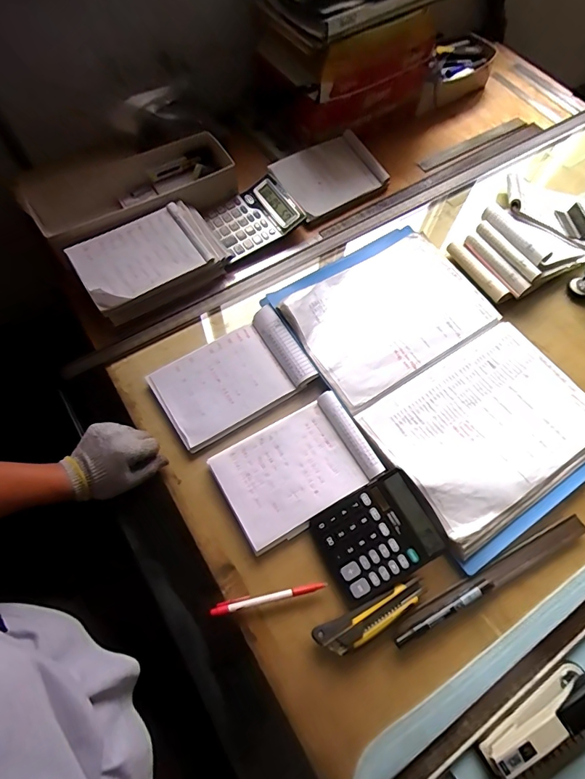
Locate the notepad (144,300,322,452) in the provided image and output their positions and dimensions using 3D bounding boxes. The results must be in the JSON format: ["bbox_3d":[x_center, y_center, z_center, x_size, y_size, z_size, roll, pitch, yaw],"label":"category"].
[{"bbox_3d":[-0.091,-0.020,0.620,0.212,0.031,0.140,-29,70,-14],"label":"notepad"}]

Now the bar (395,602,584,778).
[{"bbox_3d":[0.333,0.300,0.508,0.571,0.015,0.030,-30,71,-14],"label":"bar"}]

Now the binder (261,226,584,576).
[{"bbox_3d":[0.217,-0.035,0.636,0.318,0.037,0.492,-30,71,-14],"label":"binder"}]

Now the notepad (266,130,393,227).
[{"bbox_3d":[0.074,-0.406,0.792,0.192,0.017,0.138,-31,88,-12],"label":"notepad"}]

